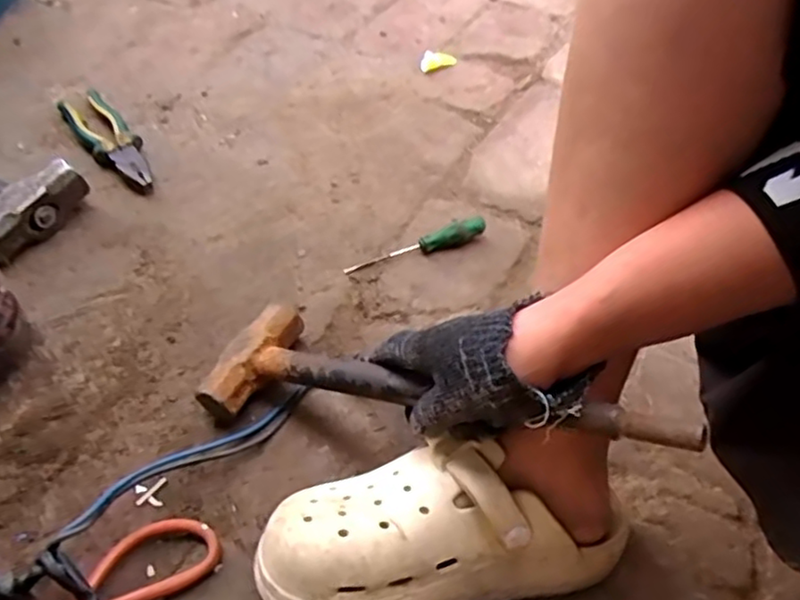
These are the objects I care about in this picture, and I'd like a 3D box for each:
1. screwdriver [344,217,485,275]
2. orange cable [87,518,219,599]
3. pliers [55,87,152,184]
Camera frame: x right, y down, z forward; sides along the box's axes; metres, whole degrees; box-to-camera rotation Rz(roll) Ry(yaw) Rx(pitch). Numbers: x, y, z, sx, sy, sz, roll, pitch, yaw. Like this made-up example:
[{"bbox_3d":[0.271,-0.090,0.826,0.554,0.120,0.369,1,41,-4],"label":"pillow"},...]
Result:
[{"bbox_3d":[0.016,-0.056,0.644,0.146,0.020,0.019,-15,53,-12],"label":"screwdriver"},{"bbox_3d":[-0.175,0.181,0.448,0.098,0.016,0.051,-16,54,-13],"label":"orange cable"},{"bbox_3d":[-0.322,-0.181,0.727,0.050,0.022,0.181,-32,59,-23],"label":"pliers"}]

